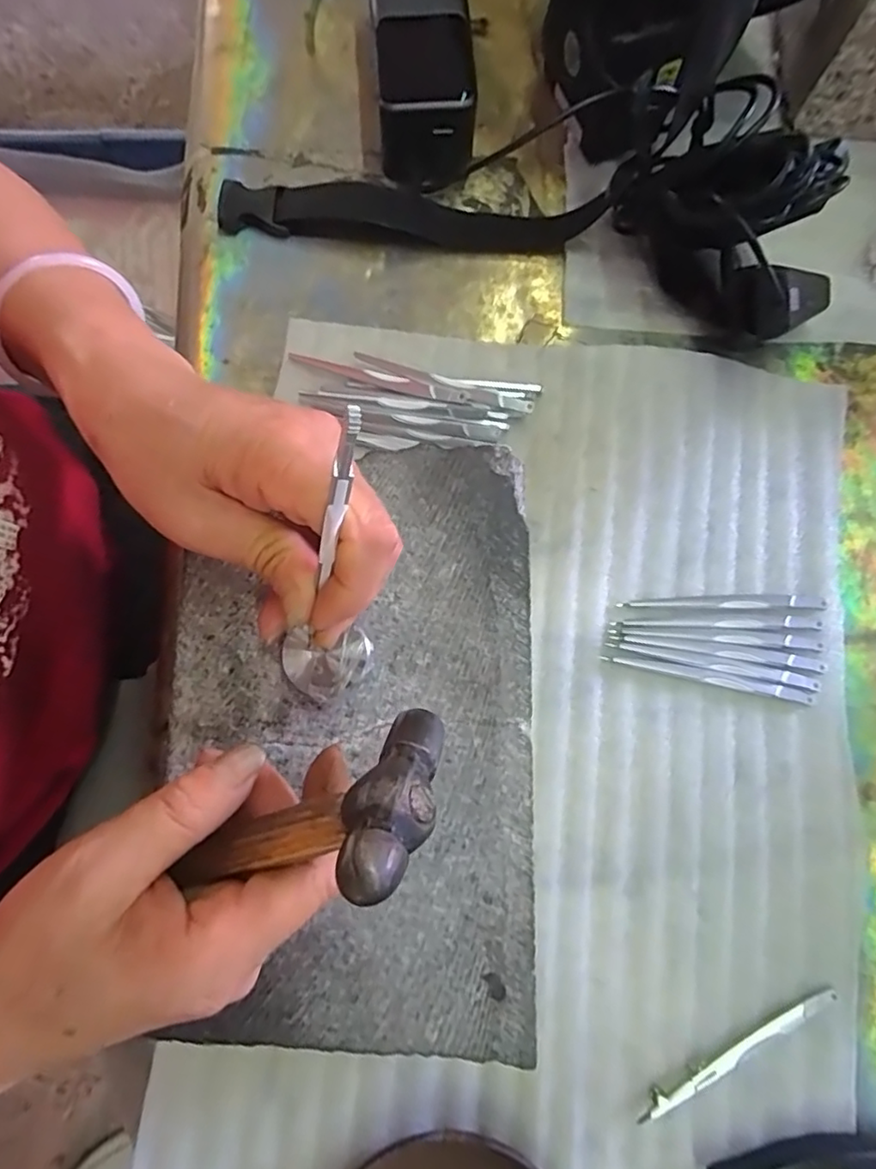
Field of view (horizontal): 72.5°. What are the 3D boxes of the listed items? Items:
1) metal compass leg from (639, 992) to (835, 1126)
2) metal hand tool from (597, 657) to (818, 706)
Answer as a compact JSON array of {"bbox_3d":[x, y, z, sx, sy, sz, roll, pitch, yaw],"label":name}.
[{"bbox_3d":[0.138,0.216,0.275,0.105,0.006,0.009,-27,81,-6],"label":"metal compass leg"},{"bbox_3d":[0.138,0.047,0.305,0.108,0.004,0.007,11,79,1],"label":"metal hand tool"}]

